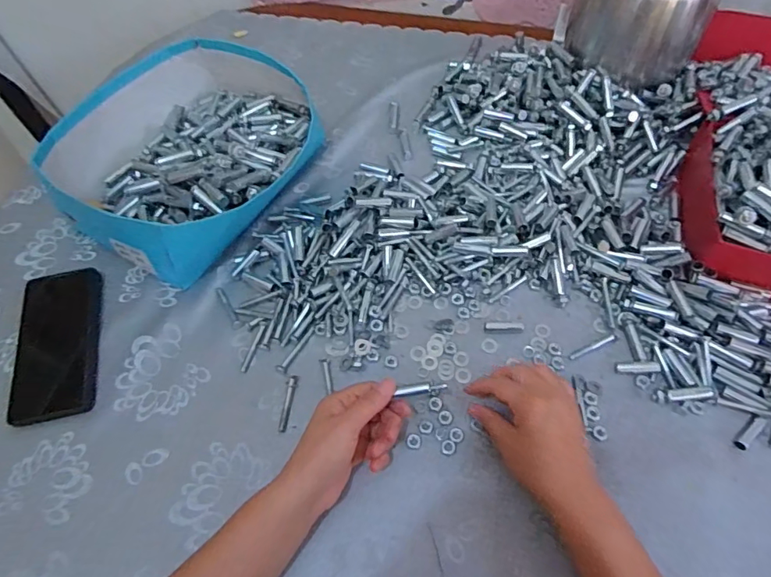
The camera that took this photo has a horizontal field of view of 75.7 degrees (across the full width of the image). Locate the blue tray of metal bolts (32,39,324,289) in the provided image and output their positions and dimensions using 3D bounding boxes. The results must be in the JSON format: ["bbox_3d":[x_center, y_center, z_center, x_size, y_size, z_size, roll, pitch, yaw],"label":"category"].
[{"bbox_3d":[-0.231,-0.167,0.607,0.255,0.121,0.294,29,64,17],"label":"blue tray of metal bolts"}]

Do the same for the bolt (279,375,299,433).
[{"bbox_3d":[-0.095,0.111,0.482,0.010,0.006,0.055,7,60,5],"label":"bolt"}]

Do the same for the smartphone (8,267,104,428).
[{"bbox_3d":[-0.341,0.054,0.519,0.080,0.005,0.170,-10,60,-10],"label":"smartphone"}]

